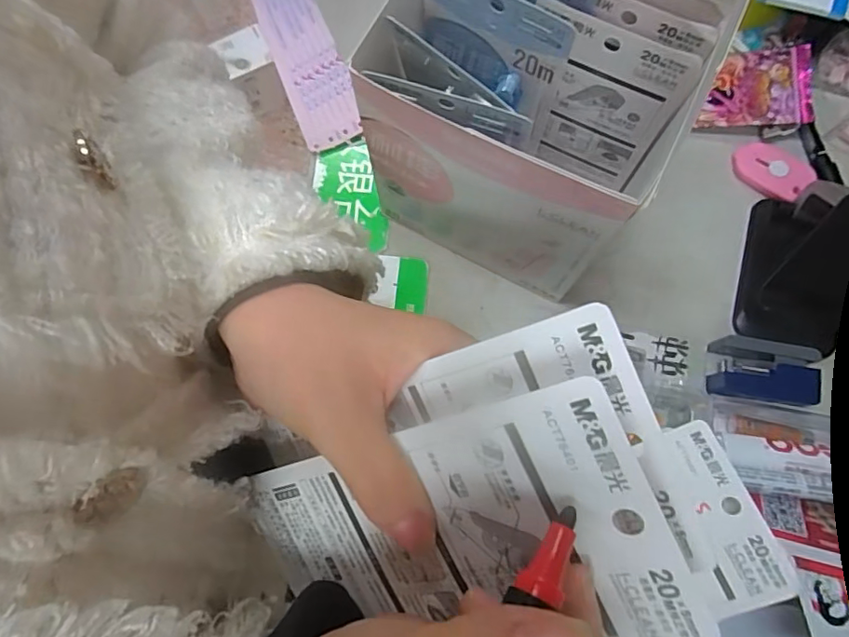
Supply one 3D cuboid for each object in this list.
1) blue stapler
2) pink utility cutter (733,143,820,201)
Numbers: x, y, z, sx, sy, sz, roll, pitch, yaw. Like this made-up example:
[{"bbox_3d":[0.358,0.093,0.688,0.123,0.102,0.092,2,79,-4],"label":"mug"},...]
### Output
[{"bbox_3d":[0.227,0.036,0.362,0.066,0.022,0.039,9,77,3],"label":"blue stapler"},{"bbox_3d":[0.262,-0.113,0.408,0.039,0.010,0.054,-43,80,-9],"label":"pink utility cutter"}]

